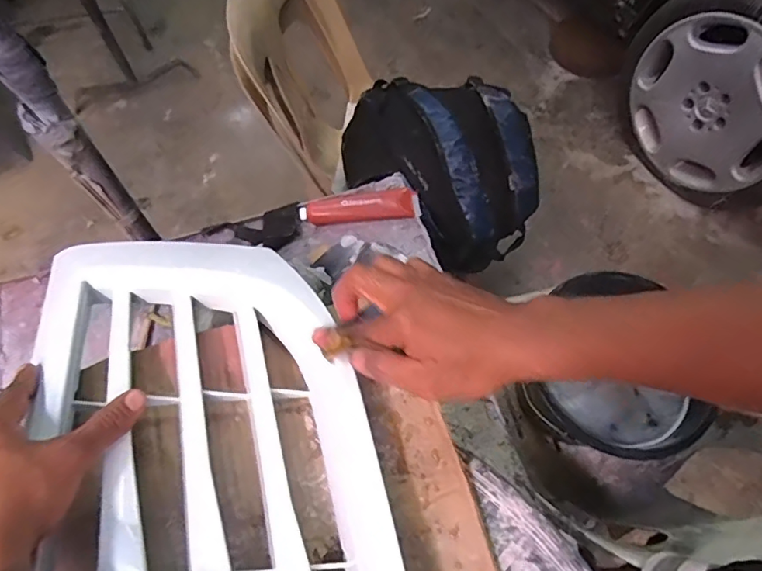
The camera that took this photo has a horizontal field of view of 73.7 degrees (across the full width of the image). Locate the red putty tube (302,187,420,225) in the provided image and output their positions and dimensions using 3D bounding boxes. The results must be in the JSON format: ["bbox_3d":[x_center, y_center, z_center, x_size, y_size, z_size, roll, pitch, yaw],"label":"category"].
[{"bbox_3d":[-0.031,-0.120,0.764,0.173,0.025,0.054,-8,63,-5],"label":"red putty tube"}]

